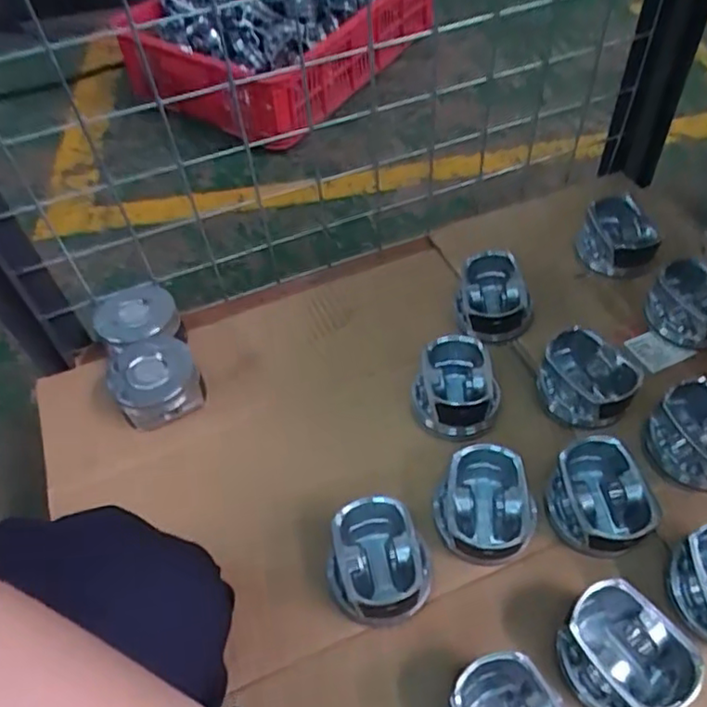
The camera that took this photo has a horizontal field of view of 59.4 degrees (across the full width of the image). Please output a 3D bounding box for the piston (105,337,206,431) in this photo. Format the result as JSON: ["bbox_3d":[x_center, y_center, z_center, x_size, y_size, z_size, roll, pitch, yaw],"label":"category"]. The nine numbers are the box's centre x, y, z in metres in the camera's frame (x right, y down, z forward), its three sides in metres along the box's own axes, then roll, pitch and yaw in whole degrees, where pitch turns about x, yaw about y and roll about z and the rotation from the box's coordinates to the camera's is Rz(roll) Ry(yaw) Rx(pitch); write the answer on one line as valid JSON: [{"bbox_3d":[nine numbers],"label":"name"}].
[{"bbox_3d":[-0.177,0.027,0.559,0.074,0.057,0.085,-26,54,-15],"label":"piston"}]

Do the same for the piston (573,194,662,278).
[{"bbox_3d":[0.273,-0.117,0.635,0.074,0.053,0.074,-2,51,3],"label":"piston"}]

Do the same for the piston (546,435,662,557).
[{"bbox_3d":[0.181,0.107,0.460,0.068,0.052,0.079,2,52,7],"label":"piston"}]

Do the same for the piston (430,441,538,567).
[{"bbox_3d":[0.098,0.114,0.460,0.068,0.055,0.074,-2,51,3],"label":"piston"}]

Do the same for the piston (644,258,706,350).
[{"bbox_3d":[0.313,-0.043,0.572,0.059,0.047,0.077,-35,57,-21],"label":"piston"}]

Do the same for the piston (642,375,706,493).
[{"bbox_3d":[0.270,0.068,0.483,0.062,0.054,0.076,-31,55,-19],"label":"piston"}]

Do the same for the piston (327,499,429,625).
[{"bbox_3d":[0.018,0.149,0.443,0.071,0.051,0.075,-2,51,3],"label":"piston"}]

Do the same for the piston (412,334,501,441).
[{"bbox_3d":[0.089,0.030,0.535,0.073,0.047,0.077,6,52,9],"label":"piston"}]

